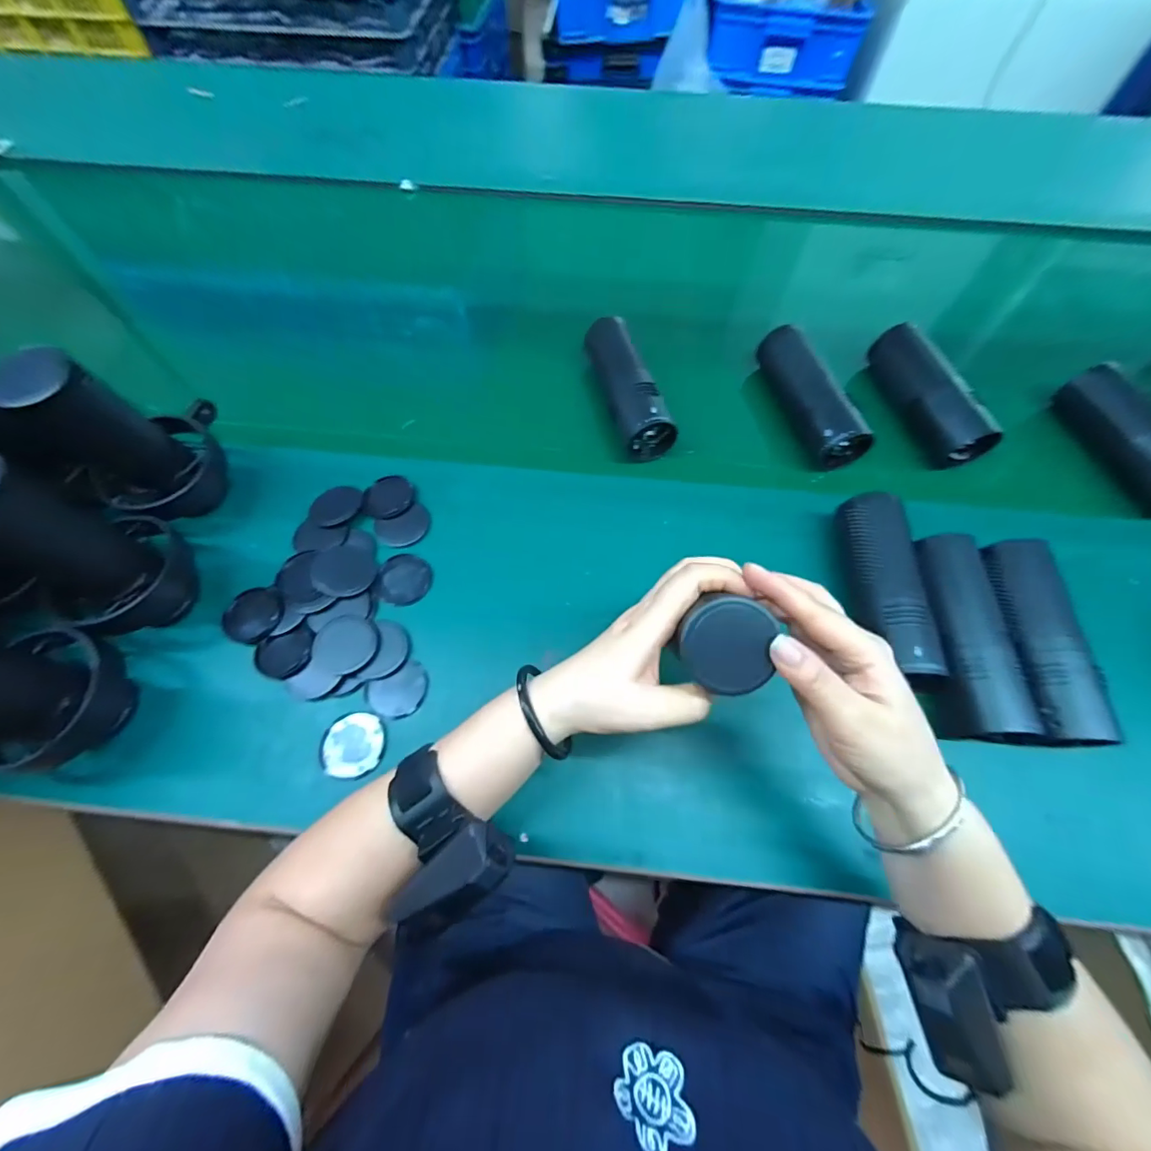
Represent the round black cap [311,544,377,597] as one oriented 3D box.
[{"bbox_3d":[-0.208,-0.007,0.432,0.049,0.007,0.056,-42,72,-18],"label":"round black cap"}]

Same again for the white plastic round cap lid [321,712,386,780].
[{"bbox_3d":[-0.174,0.133,0.379,0.047,0.006,0.048,0,65,-1],"label":"white plastic round cap lid"}]

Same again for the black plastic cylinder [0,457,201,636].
[{"bbox_3d":[-0.363,-0.017,0.354,0.090,0.154,0.095,31,68,13],"label":"black plastic cylinder"}]

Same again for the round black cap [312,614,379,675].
[{"bbox_3d":[-0.191,0.057,0.401,0.049,0.005,0.049,0,65,-1],"label":"round black cap"}]

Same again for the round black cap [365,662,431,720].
[{"bbox_3d":[-0.144,0.097,0.398,0.048,0.006,0.040,-28,68,-13],"label":"round black cap"}]

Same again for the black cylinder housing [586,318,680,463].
[{"bbox_3d":[0.054,-0.202,0.506,0.050,0.053,0.155,-16,66,-8],"label":"black cylinder housing"}]

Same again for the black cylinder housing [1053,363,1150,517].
[{"bbox_3d":[0.551,-0.145,0.481,0.044,0.050,0.160,-10,65,-5],"label":"black cylinder housing"}]

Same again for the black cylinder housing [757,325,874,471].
[{"bbox_3d":[0.242,-0.190,0.503,0.056,0.046,0.166,-10,65,-5],"label":"black cylinder housing"}]

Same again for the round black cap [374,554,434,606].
[{"bbox_3d":[-0.156,0.003,0.438,0.048,0.006,0.049,0,65,-1],"label":"round black cap"}]

